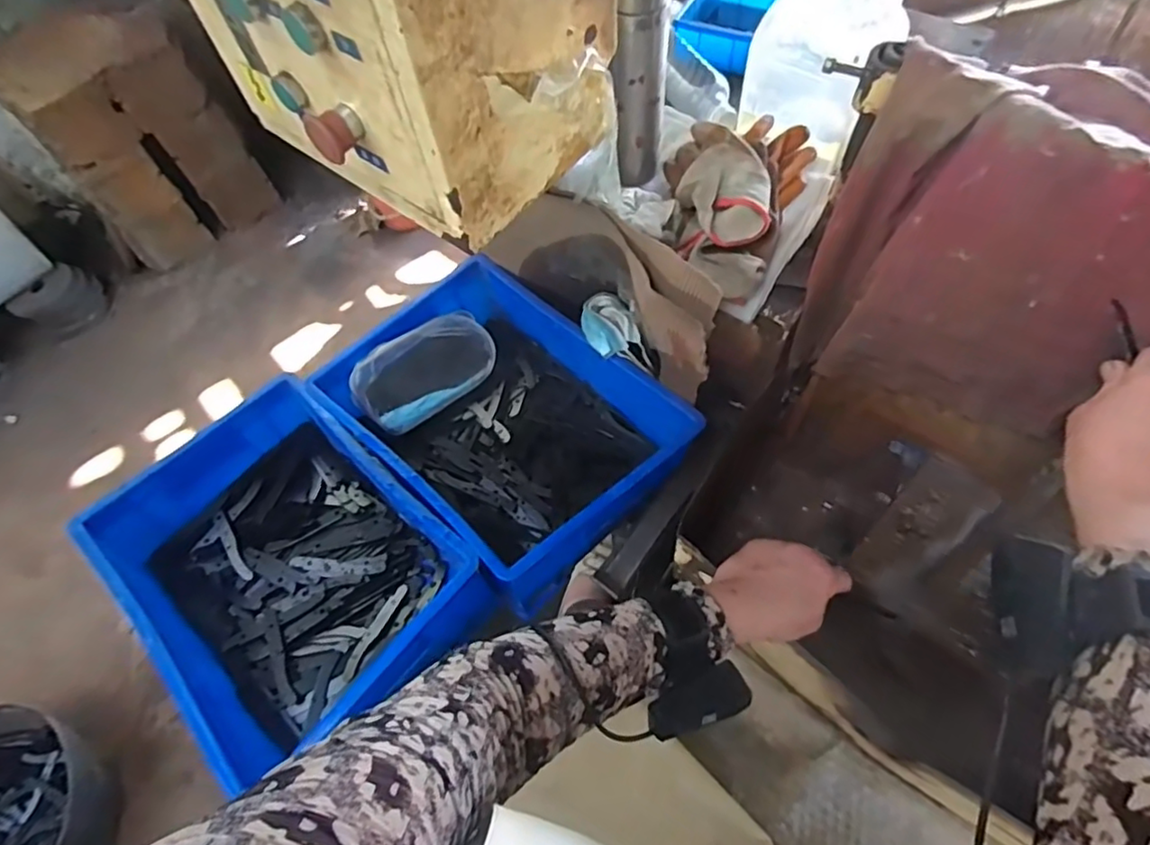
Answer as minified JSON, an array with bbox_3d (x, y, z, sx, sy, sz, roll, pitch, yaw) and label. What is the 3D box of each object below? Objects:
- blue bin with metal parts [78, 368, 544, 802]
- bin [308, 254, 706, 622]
[{"bbox_3d":[-0.333,0.161,0.723,0.402,0.132,0.289,39,70,22],"label":"blue bin with metal parts"},{"bbox_3d":[-0.091,-0.002,0.798,0.416,0.122,0.294,39,70,23],"label":"bin"}]

